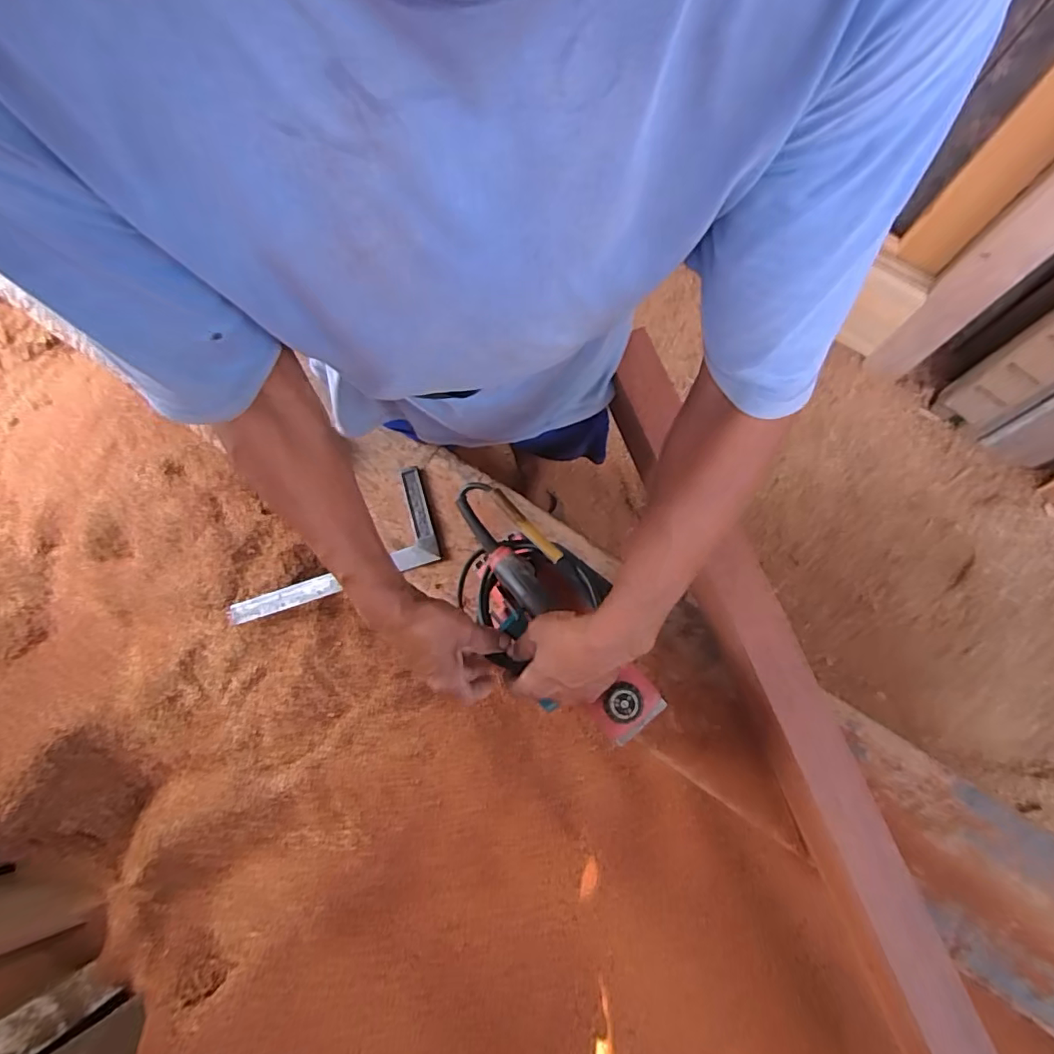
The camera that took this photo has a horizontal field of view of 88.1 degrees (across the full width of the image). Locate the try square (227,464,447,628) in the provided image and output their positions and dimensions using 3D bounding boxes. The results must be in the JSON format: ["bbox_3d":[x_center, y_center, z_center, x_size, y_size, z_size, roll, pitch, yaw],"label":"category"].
[{"bbox_3d":[-0.274,0.027,0.742,0.306,0.014,0.131,-18,77,7],"label":"try square"}]

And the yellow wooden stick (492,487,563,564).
[{"bbox_3d":[-0.002,-0.002,0.606,0.015,0.013,0.105,-44,81,-7],"label":"yellow wooden stick"}]

